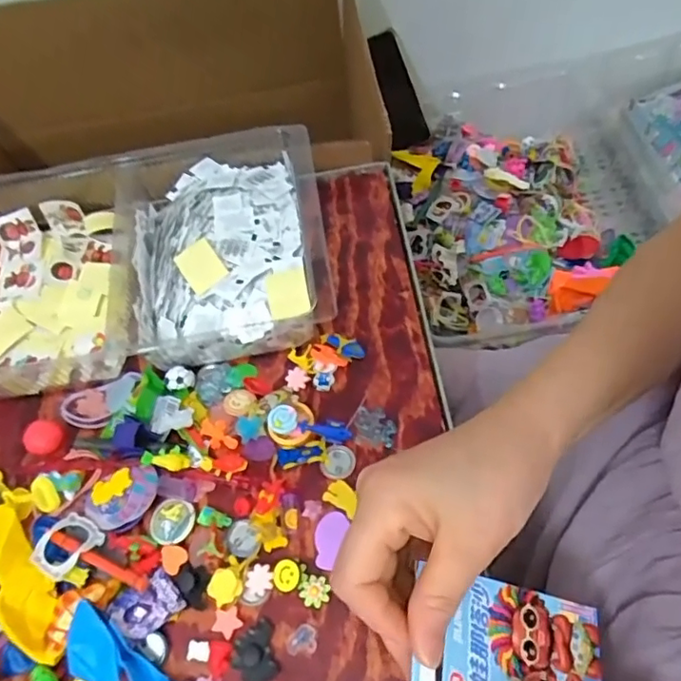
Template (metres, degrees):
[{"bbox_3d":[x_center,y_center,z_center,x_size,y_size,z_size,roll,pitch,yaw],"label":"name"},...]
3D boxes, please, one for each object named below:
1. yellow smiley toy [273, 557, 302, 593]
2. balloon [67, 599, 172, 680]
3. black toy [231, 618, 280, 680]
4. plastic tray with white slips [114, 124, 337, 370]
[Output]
[{"bbox_3d":[-0.034,0.148,0.363,0.018,0.004,0.018,-4,72,14],"label":"yellow smiley toy"},{"bbox_3d":[-0.126,0.195,0.337,0.092,0.023,0.034,27,66,19],"label":"balloon"},{"bbox_3d":[-0.052,0.189,0.347,0.025,0.006,0.034,-15,60,-4],"label":"black toy"},{"bbox_3d":[-0.103,-0.078,0.475,0.180,0.050,0.193,-10,60,-1],"label":"plastic tray with white slips"}]

